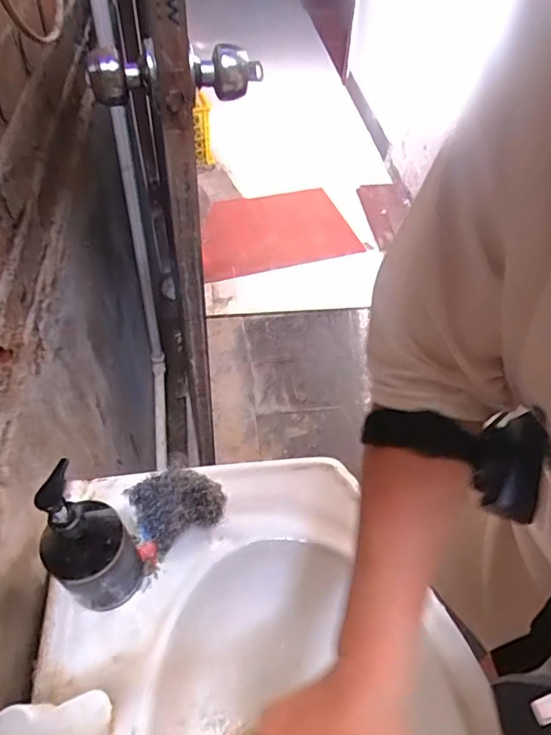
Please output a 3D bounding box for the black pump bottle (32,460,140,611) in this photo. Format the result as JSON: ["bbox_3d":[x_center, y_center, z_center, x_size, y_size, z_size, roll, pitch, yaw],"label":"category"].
[{"bbox_3d":[-0.163,0.156,0.447,0.064,0.184,0.060,3,48,-4],"label":"black pump bottle"}]

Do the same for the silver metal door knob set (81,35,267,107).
[{"bbox_3d":[-0.101,-0.304,0.530,0.178,0.055,0.047,-6,49,-12],"label":"silver metal door knob set"}]

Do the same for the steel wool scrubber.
[{"bbox_3d":[-0.104,0.135,0.548,0.091,0.054,0.087,-26,55,-26],"label":"steel wool scrubber"}]

